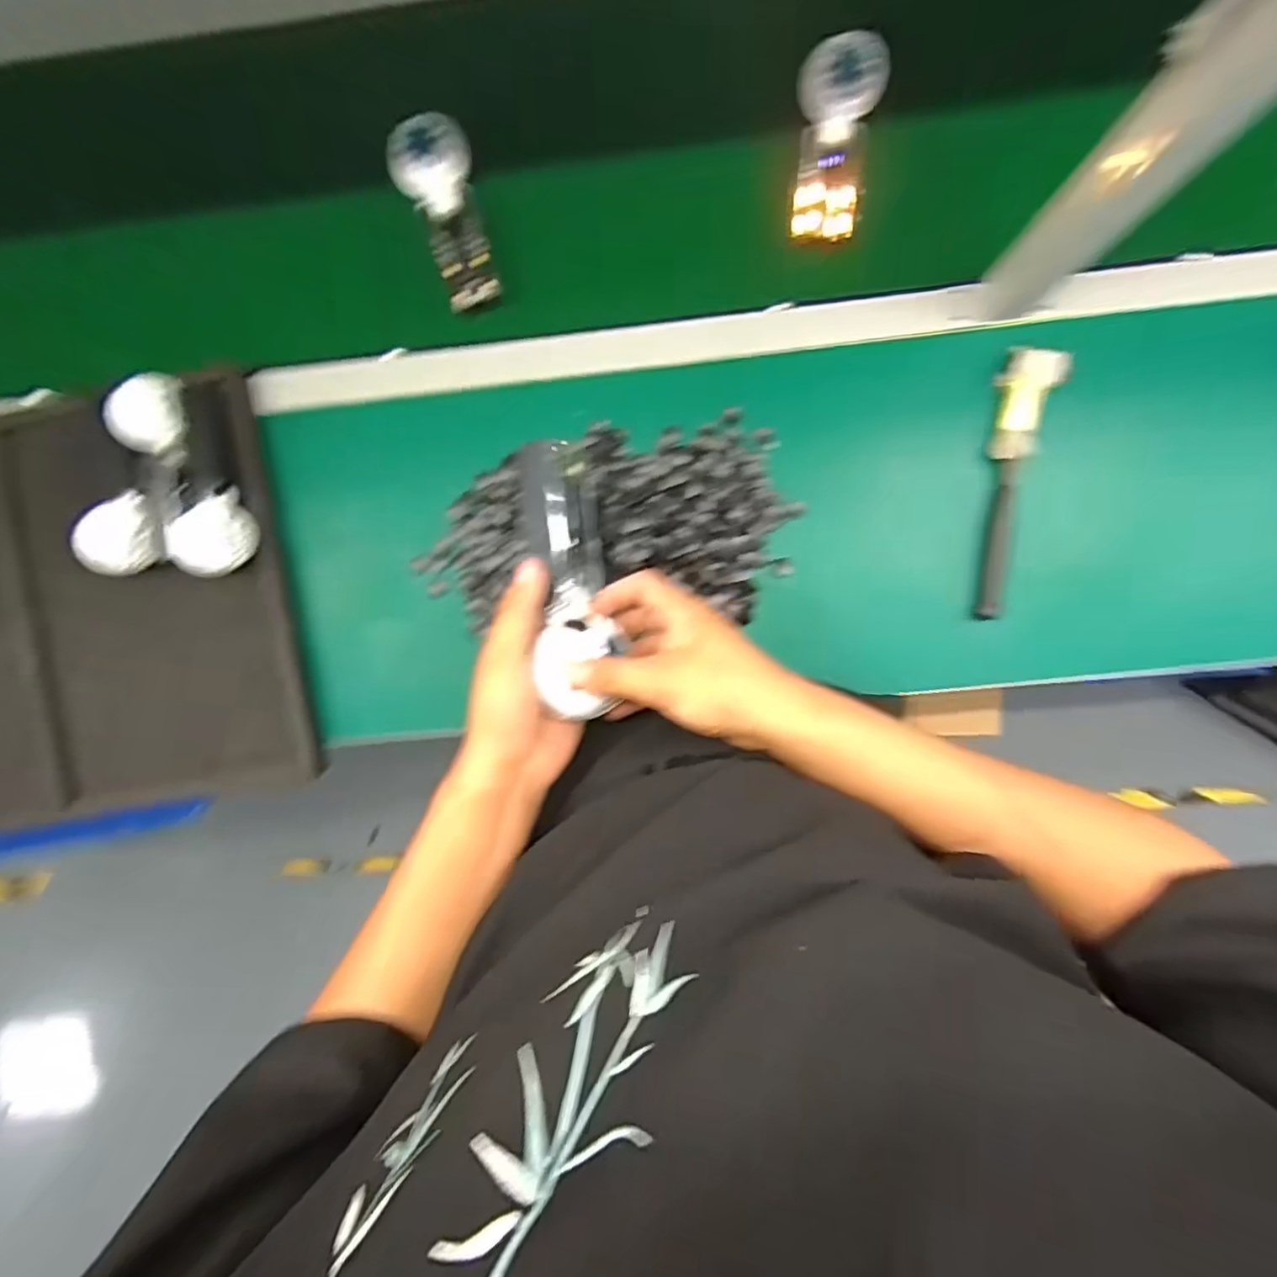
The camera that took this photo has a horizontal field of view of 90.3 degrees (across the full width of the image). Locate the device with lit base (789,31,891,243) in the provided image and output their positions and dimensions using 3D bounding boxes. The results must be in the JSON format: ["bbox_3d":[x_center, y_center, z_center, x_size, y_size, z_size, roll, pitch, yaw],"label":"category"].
[{"bbox_3d":[0.184,-0.467,0.603,0.072,0.029,0.165,7,104,3],"label":"device with lit base"}]

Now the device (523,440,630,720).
[{"bbox_3d":[-0.041,-0.040,0.398,0.046,0.038,0.174,-6,83,4],"label":"device"}]

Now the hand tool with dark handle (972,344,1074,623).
[{"bbox_3d":[0.352,-0.148,0.614,0.053,0.037,0.257,13,92,3],"label":"hand tool with dark handle"}]

